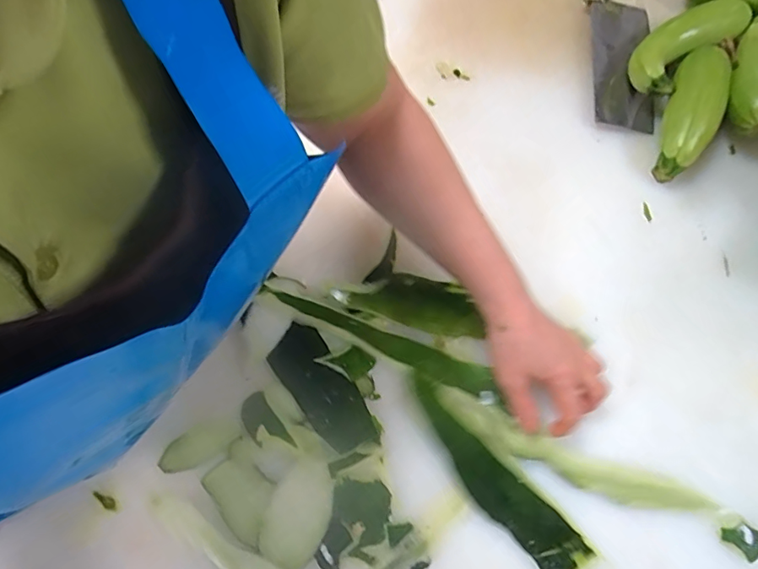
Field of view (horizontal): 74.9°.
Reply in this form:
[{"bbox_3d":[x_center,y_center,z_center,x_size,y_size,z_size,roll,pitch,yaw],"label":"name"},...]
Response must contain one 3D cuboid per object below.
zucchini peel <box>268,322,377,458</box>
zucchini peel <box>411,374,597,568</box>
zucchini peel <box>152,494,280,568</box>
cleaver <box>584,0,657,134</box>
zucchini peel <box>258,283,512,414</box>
[{"bbox_3d":[-0.053,0.093,0.448,0.051,0.006,0.123,-33,70,-14],"label":"zucchini peel"},{"bbox_3d":[0.092,0.162,0.423,0.042,0.010,0.194,-40,72,-17],"label":"zucchini peel"},{"bbox_3d":[-0.117,0.220,0.397,0.159,0.006,0.027,29,69,12],"label":"zucchini peel"},{"bbox_3d":[0.302,-0.326,0.617,0.076,0.019,0.310,6,66,2],"label":"cleaver"},{"bbox_3d":[0.000,0.051,0.462,0.234,0.010,0.029,24,67,7],"label":"zucchini peel"}]

